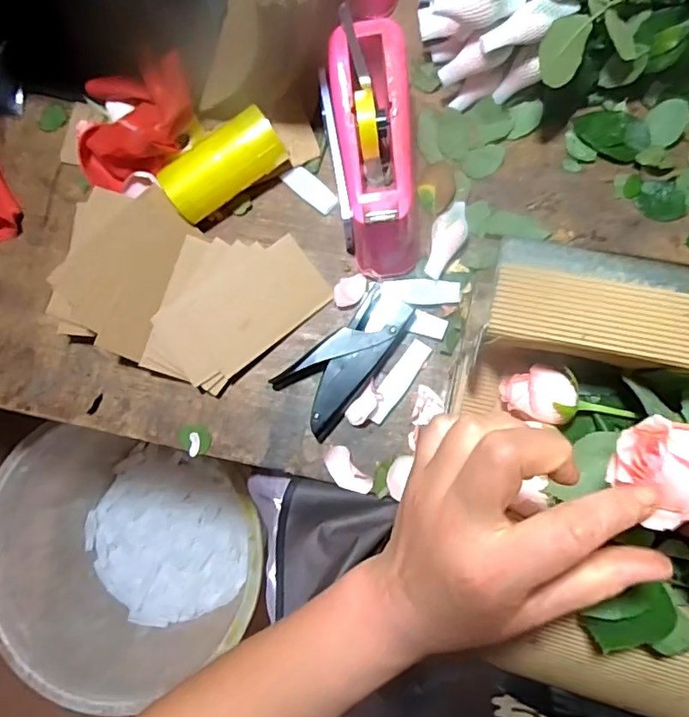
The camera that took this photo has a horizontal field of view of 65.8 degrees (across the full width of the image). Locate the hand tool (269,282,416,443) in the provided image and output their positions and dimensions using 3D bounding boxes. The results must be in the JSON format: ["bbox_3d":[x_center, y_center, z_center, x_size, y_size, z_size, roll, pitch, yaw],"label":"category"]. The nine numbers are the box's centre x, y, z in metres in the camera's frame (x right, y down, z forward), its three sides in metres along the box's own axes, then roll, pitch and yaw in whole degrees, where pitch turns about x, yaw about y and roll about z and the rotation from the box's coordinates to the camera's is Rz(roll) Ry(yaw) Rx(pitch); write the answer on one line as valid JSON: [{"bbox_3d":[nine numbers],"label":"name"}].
[{"bbox_3d":[0.002,-0.002,0.517,0.071,0.018,0.147,42,89,10],"label":"hand tool"}]

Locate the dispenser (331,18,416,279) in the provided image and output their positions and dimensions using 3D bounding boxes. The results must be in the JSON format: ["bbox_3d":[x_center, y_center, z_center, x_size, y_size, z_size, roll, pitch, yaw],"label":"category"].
[{"bbox_3d":[0.030,-0.188,0.500,0.076,0.100,0.201,-4,82,6],"label":"dispenser"}]

